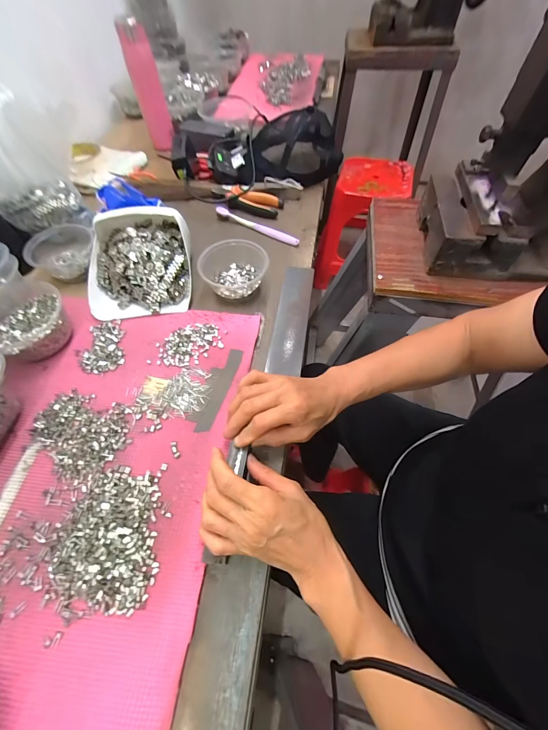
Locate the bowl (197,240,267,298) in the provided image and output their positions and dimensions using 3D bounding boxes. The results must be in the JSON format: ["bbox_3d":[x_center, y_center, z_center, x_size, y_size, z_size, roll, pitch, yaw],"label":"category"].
[{"bbox_3d":[-0.061,-0.153,0.472,0.103,0.048,0.091,2,59,1],"label":"bowl"}]

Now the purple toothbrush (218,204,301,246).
[{"bbox_3d":[-0.032,-0.269,0.562,0.179,0.019,0.016,27,63,15],"label":"purple toothbrush"}]

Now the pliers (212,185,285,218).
[{"bbox_3d":[-0.058,-0.343,0.606,0.152,0.017,0.067,19,61,11],"label":"pliers"}]

